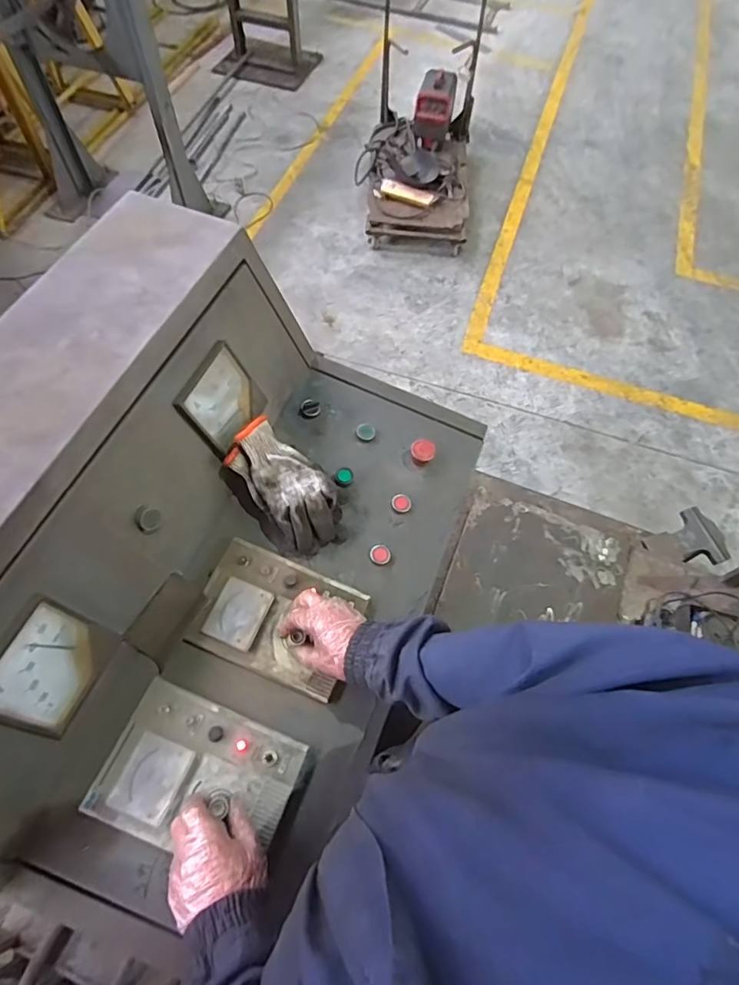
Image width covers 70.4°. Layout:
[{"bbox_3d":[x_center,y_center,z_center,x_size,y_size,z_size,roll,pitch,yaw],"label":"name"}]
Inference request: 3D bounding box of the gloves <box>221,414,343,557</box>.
[{"bbox_3d":[-0.119,-0.008,0.747,0.117,0.096,0.187,-39,71,-20],"label":"gloves"}]

